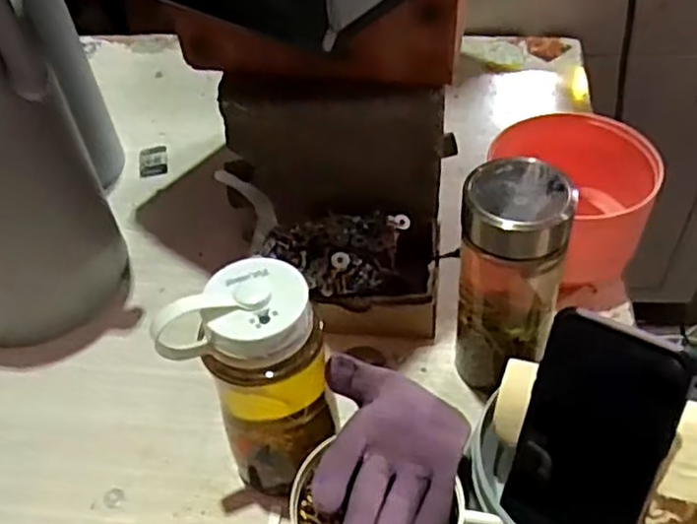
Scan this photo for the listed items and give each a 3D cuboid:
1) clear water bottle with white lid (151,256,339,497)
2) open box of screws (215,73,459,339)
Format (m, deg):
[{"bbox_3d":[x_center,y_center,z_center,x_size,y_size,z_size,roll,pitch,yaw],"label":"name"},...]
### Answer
[{"bbox_3d":[-0.055,0.087,0.465,0.079,0.178,0.077,26,54,26],"label":"clear water bottle with white lid"},{"bbox_3d":[-0.027,-0.045,0.580,0.209,0.179,0.131,3,48,8],"label":"open box of screws"}]

